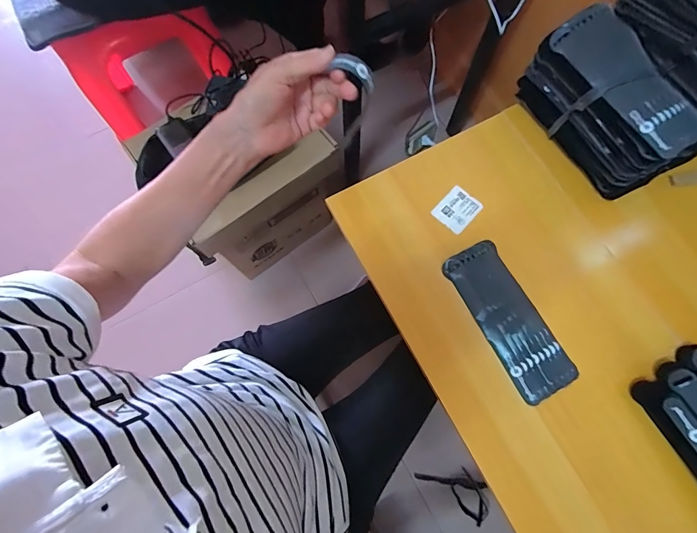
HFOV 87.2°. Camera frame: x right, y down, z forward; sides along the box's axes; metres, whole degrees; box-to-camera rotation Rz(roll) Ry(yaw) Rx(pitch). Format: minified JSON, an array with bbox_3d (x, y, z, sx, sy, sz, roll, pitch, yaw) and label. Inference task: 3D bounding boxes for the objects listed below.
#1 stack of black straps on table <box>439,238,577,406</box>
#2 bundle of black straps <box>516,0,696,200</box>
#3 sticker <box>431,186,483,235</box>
[{"bbox_3d":[0.201,0.065,0.461,0.073,0.018,0.197,-28,79,-6],"label":"stack of black straps on table"},{"bbox_3d":[0.330,-0.202,0.469,0.088,0.105,0.217,-31,79,-7],"label":"bundle of black straps"},{"bbox_3d":[0.151,-0.079,0.504,0.050,0.005,0.057,42,80,6],"label":"sticker"}]

